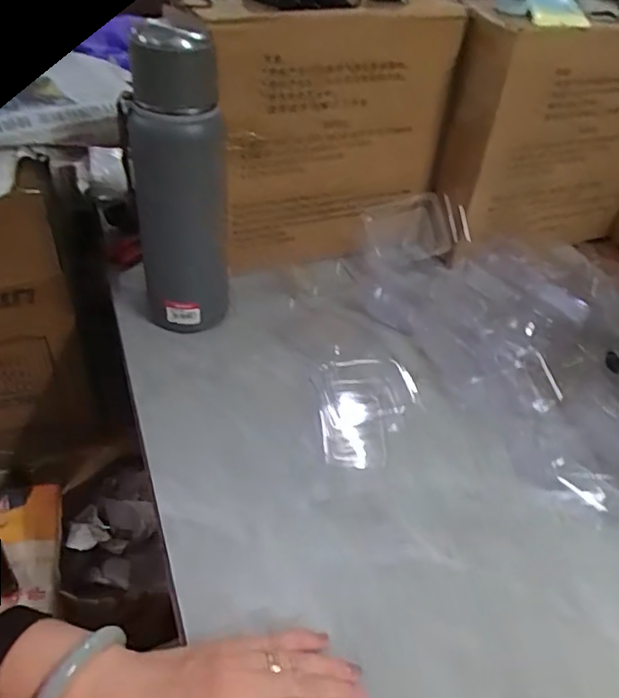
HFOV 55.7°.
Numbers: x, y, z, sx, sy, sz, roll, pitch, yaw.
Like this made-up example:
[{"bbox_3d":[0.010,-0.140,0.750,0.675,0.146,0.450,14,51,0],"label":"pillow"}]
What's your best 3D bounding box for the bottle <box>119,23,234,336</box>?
[{"bbox_3d":[-0.118,-0.143,0.532,0.086,0.268,0.082,-1,44,-10],"label":"bottle"}]

